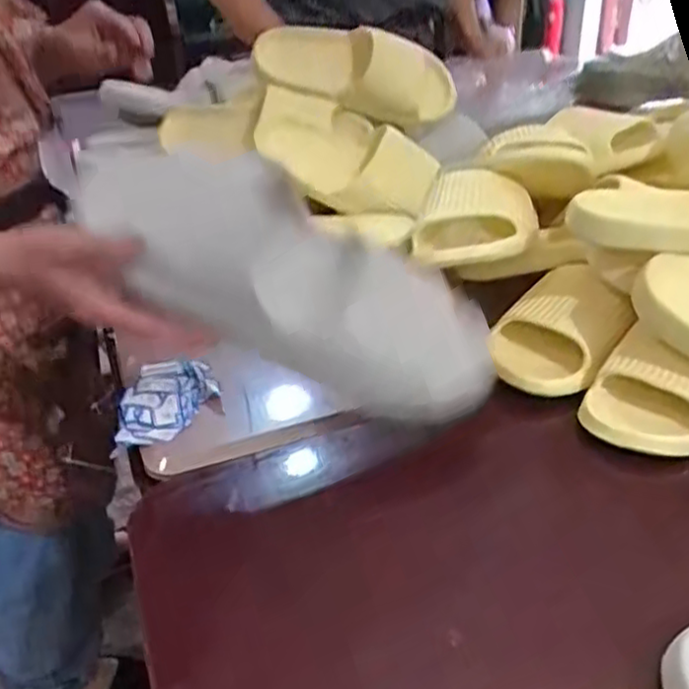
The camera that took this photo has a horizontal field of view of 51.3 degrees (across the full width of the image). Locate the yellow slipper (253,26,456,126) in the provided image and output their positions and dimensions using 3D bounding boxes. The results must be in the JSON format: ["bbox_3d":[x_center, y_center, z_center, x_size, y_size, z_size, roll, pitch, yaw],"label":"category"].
[{"bbox_3d":[0.018,-0.340,0.886,0.249,0.092,0.096,11,31,-7],"label":"yellow slipper"}]

